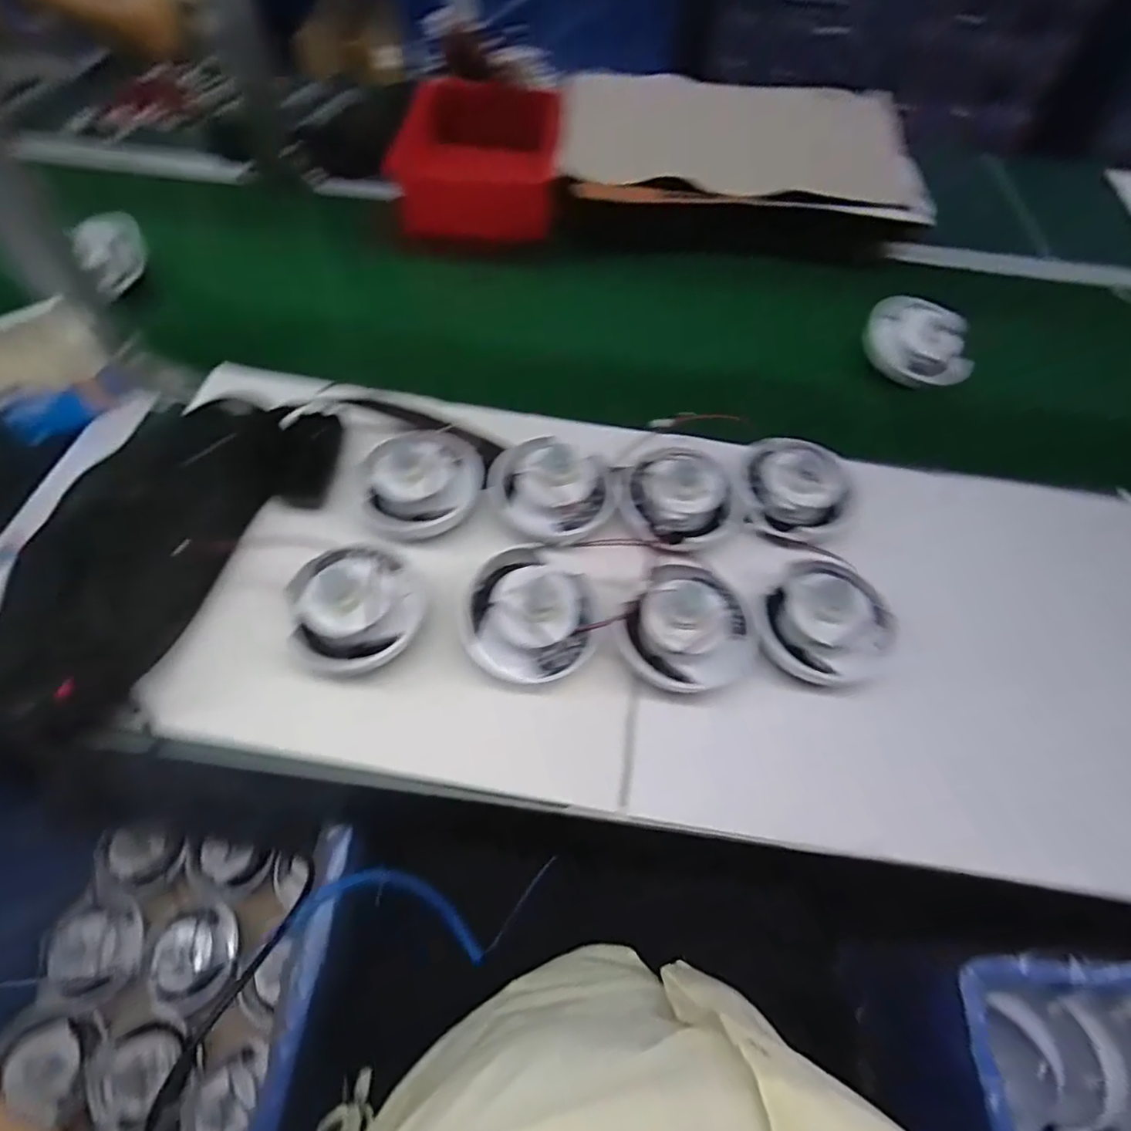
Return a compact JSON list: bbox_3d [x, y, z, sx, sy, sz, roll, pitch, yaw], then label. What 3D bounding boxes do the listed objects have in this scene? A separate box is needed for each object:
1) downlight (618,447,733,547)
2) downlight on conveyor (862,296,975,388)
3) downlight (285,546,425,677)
[{"bbox_3d":[0.100,-0.066,0.541,0.097,0.040,0.092,16,59,8],"label":"downlight"},{"bbox_3d":[0.392,-0.251,0.688,0.075,0.054,0.119,-32,64,-20],"label":"downlight on conveyor"},{"bbox_3d":[-0.166,0.026,0.480,0.103,0.053,0.102,-8,59,-7],"label":"downlight"}]

